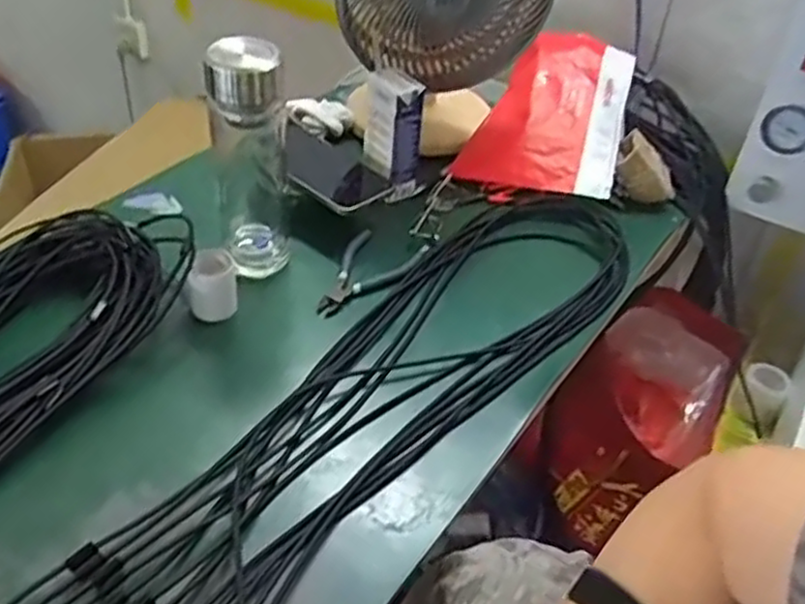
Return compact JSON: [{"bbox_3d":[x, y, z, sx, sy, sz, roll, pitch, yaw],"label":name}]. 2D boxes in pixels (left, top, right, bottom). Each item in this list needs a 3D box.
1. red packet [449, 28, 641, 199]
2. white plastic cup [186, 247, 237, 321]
[{"bbox_3d":[0.170,-0.229,0.874,0.172,0.020,0.215,10,68,16],"label":"red packet"},{"bbox_3d":[-0.167,-0.014,0.658,0.040,0.051,0.038,4,40,-3],"label":"white plastic cup"}]

